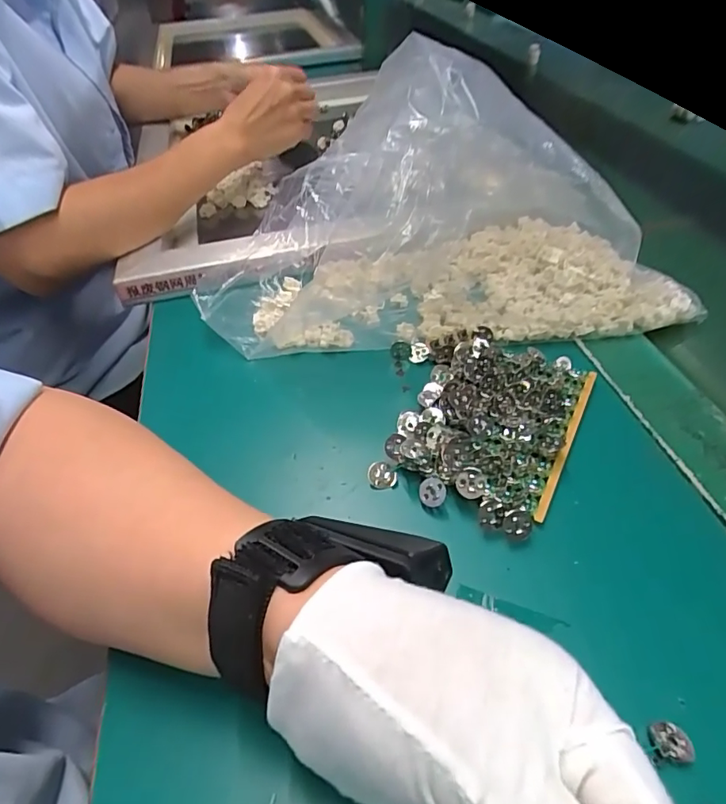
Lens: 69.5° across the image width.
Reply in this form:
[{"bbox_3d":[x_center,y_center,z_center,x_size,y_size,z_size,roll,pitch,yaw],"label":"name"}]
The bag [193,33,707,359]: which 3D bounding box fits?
[{"bbox_3d":[0.050,-0.153,0.388,0.353,0.145,0.195,-7,44,-2],"label":"bag"}]

